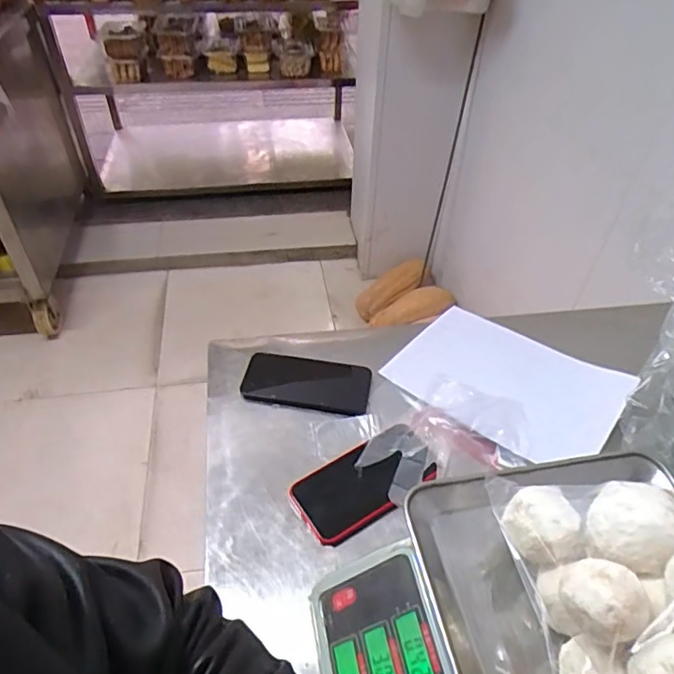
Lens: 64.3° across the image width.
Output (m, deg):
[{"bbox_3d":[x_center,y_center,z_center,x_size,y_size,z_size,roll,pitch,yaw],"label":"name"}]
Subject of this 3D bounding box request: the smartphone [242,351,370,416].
[{"bbox_3d":[-0.036,0.056,0.679,0.155,0.014,0.075,8,45,6],"label":"smartphone"}]

